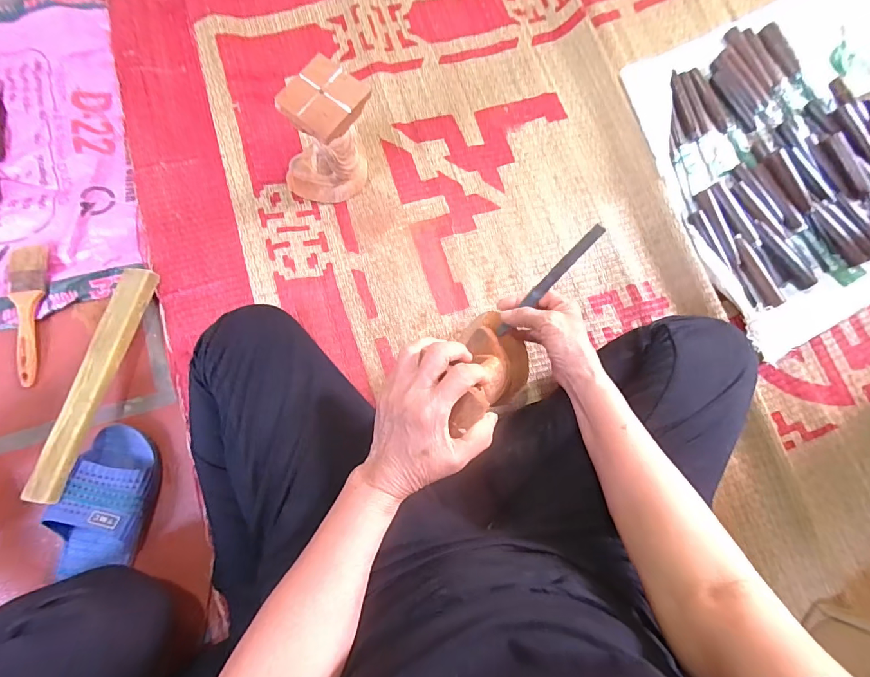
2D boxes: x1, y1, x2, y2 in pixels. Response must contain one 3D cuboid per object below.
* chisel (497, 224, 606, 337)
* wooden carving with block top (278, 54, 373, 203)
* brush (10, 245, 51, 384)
[{"bbox_3d":[0.127,-0.063,0.468,0.015,0.010,0.158,43,107,4],"label":"chisel"},{"bbox_3d":[-0.137,-0.240,0.521,0.091,0.175,0.104,39,82,4],"label":"wooden carving with block top"},{"bbox_3d":[-0.519,-0.032,0.530,0.038,0.022,0.178,-3,81,-3],"label":"brush"}]

